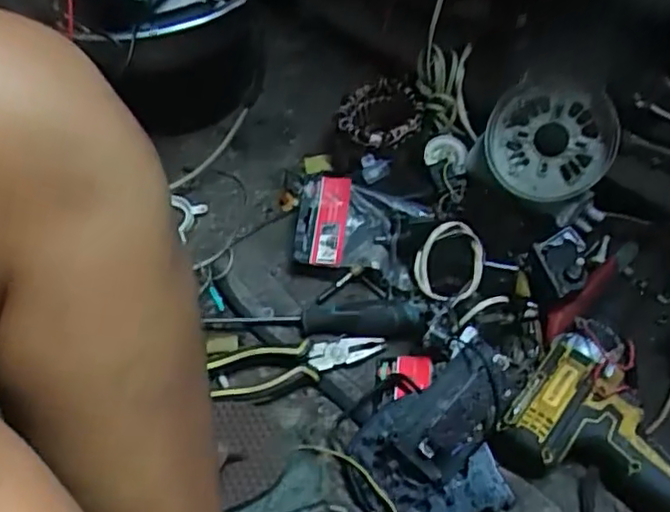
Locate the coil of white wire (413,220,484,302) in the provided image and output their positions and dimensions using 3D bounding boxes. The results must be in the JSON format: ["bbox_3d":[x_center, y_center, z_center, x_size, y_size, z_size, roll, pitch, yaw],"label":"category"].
[{"bbox_3d":[0.109,0.005,0.629,0.061,0.016,0.077,21,78,10],"label":"coil of white wire"}]

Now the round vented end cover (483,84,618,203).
[{"bbox_3d":[0.210,-0.112,0.658,0.121,0.016,0.112,-2,86,26],"label":"round vented end cover"}]

